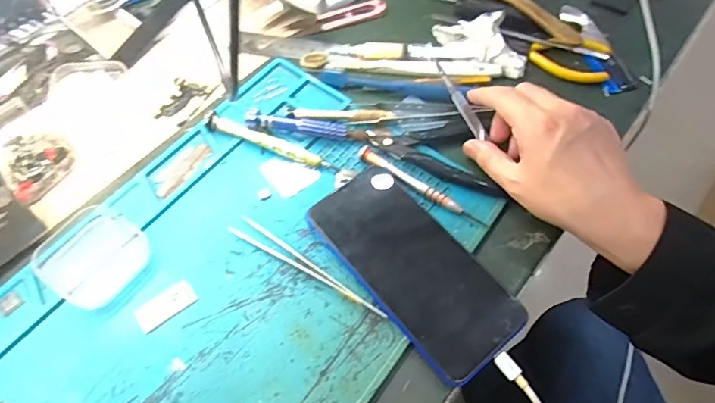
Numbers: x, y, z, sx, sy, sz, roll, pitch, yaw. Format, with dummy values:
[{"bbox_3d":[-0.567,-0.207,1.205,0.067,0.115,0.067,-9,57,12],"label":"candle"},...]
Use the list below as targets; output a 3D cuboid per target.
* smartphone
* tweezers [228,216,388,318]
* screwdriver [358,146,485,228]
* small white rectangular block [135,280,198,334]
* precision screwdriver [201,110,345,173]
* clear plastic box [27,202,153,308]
[{"bbox_3d":[0.040,0.046,0.353,0.074,0.014,0.160,-35,67,-20],"label":"smartphone"},{"bbox_3d":[-0.036,0.046,0.355,0.131,0.007,0.016,29,63,14],"label":"tweezers"},{"bbox_3d":[0.051,-0.013,0.388,0.114,0.008,0.012,31,64,15],"label":"screwdriver"},{"bbox_3d":[-0.133,0.072,0.339,0.039,0.004,0.019,-35,67,-20],"label":"small white rectangular block"},{"bbox_3d":[-0.070,-0.047,0.399,0.117,0.016,0.012,20,62,10],"label":"precision screwdriver"},{"bbox_3d":[-0.190,0.038,0.352,0.072,0.014,0.063,31,64,15],"label":"clear plastic box"}]

